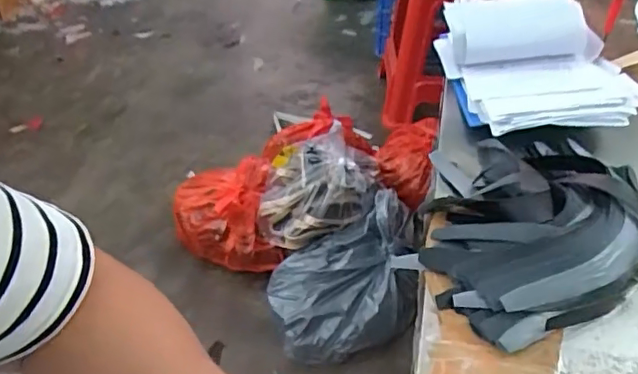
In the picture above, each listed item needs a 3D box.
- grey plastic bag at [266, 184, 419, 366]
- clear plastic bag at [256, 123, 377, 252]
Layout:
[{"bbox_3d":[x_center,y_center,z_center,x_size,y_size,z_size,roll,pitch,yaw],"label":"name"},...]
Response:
[{"bbox_3d":[0.076,0.199,1.201,0.356,0.179,0.243,-21,46,-22],"label":"grey plastic bag"},{"bbox_3d":[-0.001,-0.006,1.270,0.268,0.172,0.226,0,41,-1],"label":"clear plastic bag"}]

